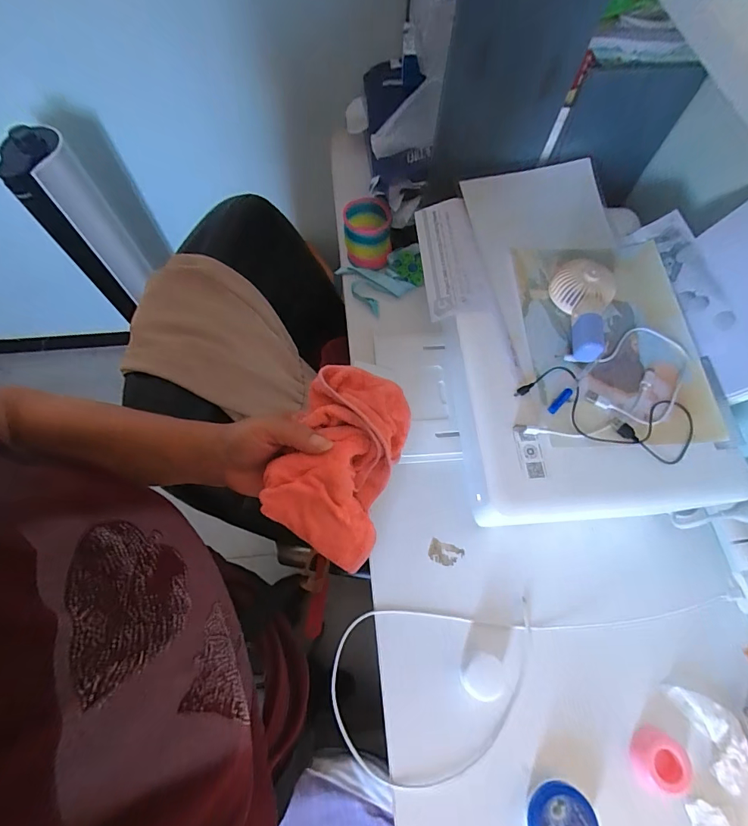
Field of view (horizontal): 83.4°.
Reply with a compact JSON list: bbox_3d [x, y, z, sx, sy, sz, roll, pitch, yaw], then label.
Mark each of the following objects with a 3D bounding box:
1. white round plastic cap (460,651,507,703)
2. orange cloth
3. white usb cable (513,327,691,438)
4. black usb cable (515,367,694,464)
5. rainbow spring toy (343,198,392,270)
[{"bbox_3d":[0.131,0.316,0.505,0.050,0.025,0.049,38,71,12],"label":"white round plastic cap"},{"bbox_3d":[-0.026,0.037,0.343,0.092,0.054,0.144,23,69,6],"label":"orange cloth"},{"bbox_3d":[0.291,-0.017,0.501,0.246,0.009,0.102,-37,74,-16],"label":"white usb cable"},{"bbox_3d":[0.273,-0.003,0.496,0.206,0.006,0.084,19,68,5],"label":"black usb cable"},{"bbox_3d":[-0.011,-0.314,0.740,0.083,0.077,0.083,0,68,-3],"label":"rainbow spring toy"}]

